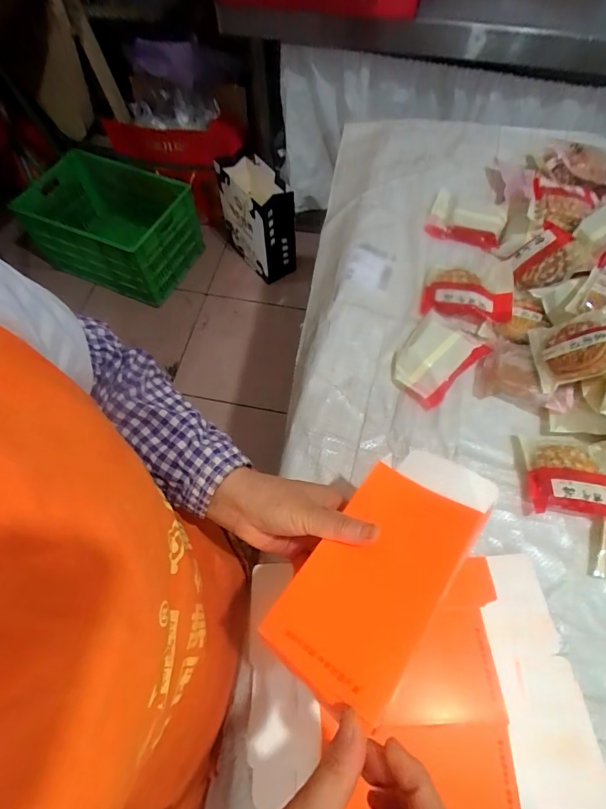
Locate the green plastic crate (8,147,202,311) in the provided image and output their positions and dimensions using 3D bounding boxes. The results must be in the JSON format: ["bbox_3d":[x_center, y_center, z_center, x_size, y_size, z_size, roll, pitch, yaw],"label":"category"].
[{"bbox_3d":[-0.606,-0.585,1.378,0.464,0.297,0.373,21,65,10],"label":"green plastic crate"}]

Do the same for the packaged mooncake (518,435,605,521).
[{"bbox_3d":[0.317,0.081,0.464,0.115,0.034,0.097,6,63,3],"label":"packaged mooncake"}]

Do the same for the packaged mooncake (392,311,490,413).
[{"bbox_3d":[0.170,-0.064,0.535,0.092,0.029,0.120,40,70,18],"label":"packaged mooncake"}]

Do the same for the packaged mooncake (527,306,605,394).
[{"bbox_3d":[0.333,-0.070,0.476,0.117,0.024,0.092,-17,56,39],"label":"packaged mooncake"}]

